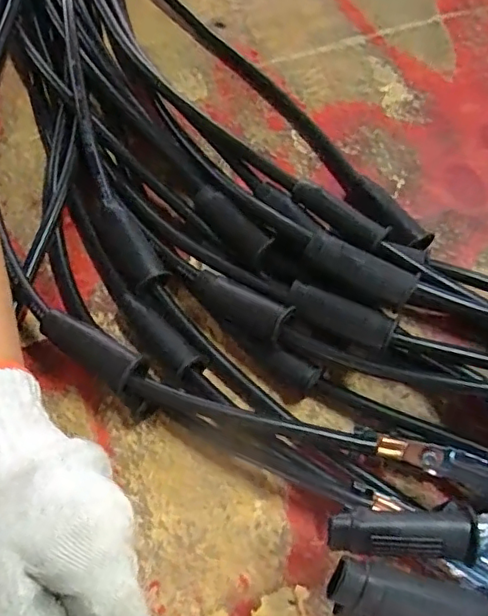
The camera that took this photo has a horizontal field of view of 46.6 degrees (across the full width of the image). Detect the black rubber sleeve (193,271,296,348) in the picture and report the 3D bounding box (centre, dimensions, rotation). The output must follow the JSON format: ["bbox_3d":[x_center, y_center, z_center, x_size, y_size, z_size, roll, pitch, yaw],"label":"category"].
[{"bbox_3d":[-0.002,-0.001,0.321,0.060,0.018,0.020,27,68,24],"label":"black rubber sleeve"}]

